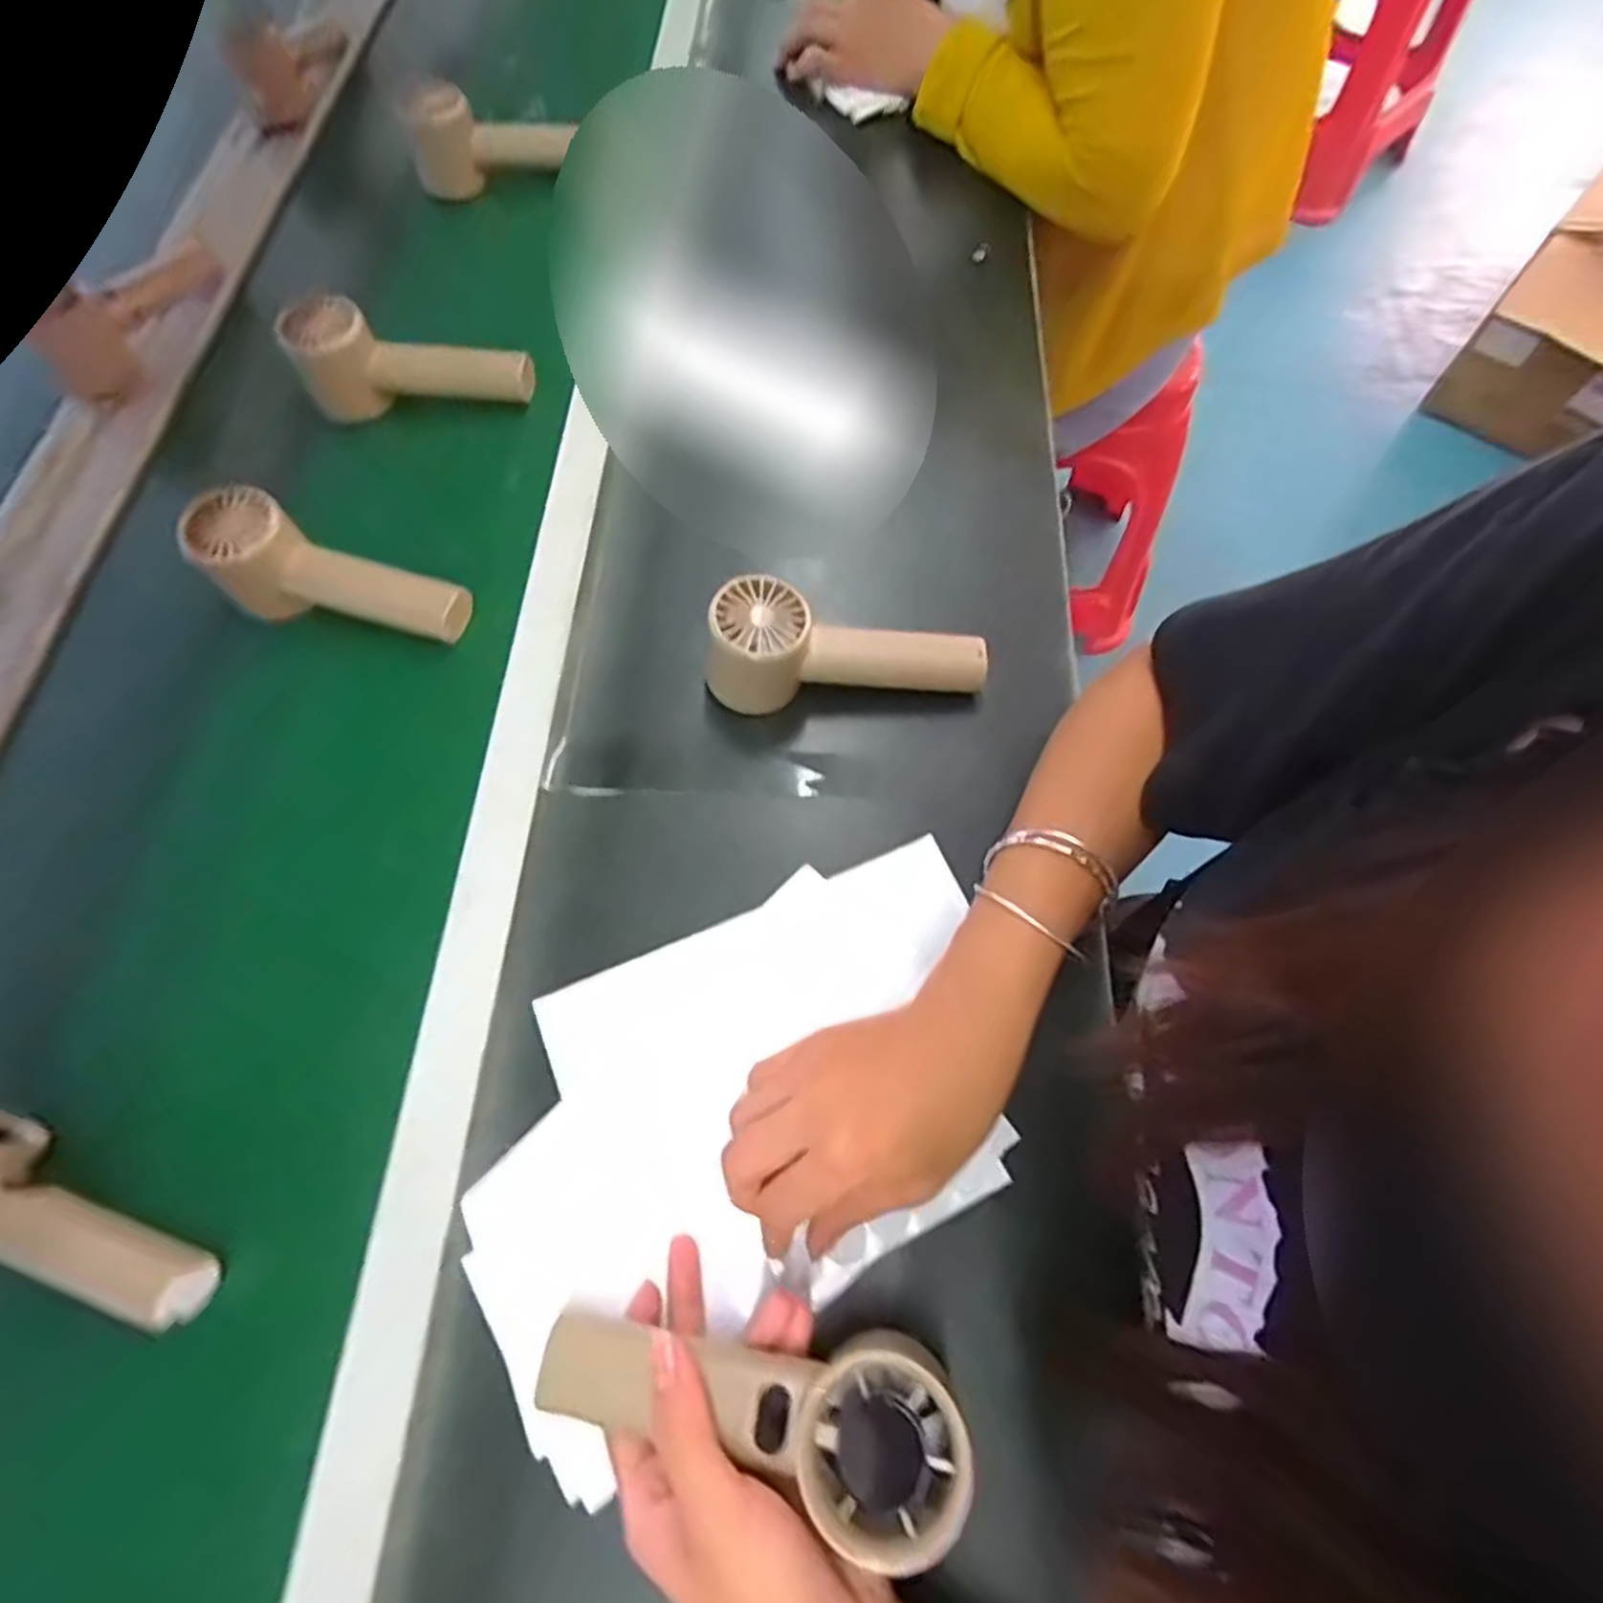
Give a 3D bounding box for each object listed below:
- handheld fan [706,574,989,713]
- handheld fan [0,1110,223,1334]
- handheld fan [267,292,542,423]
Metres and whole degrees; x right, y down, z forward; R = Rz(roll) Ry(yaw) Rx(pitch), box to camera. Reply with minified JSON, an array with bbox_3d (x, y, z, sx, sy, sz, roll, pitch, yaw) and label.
[{"bbox_3d":[0.027,-0.084,0.437,0.158,0.058,0.052,4,65,-9],"label":"handheld fan"},{"bbox_3d":[-0.332,0.178,0.331,0.162,0.069,0.057,8,66,7],"label":"handheld fan"},{"bbox_3d":[-0.270,-0.302,0.523,0.155,0.055,0.048,4,65,5],"label":"handheld fan"}]

